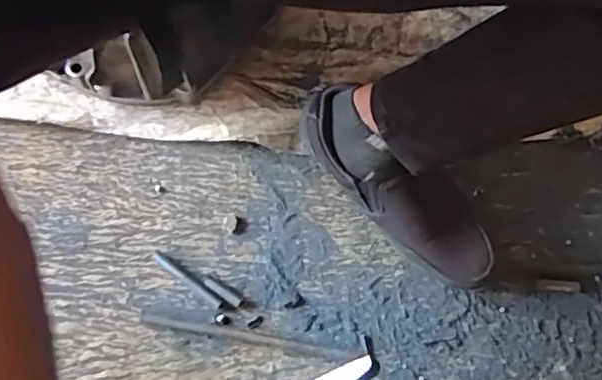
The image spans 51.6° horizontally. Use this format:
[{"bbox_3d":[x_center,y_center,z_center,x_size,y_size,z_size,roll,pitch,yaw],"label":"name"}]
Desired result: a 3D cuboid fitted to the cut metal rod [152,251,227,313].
[{"bbox_3d":[-0.118,0.096,0.656,0.099,0.008,0.010,36,73,11],"label":"cut metal rod"}]

